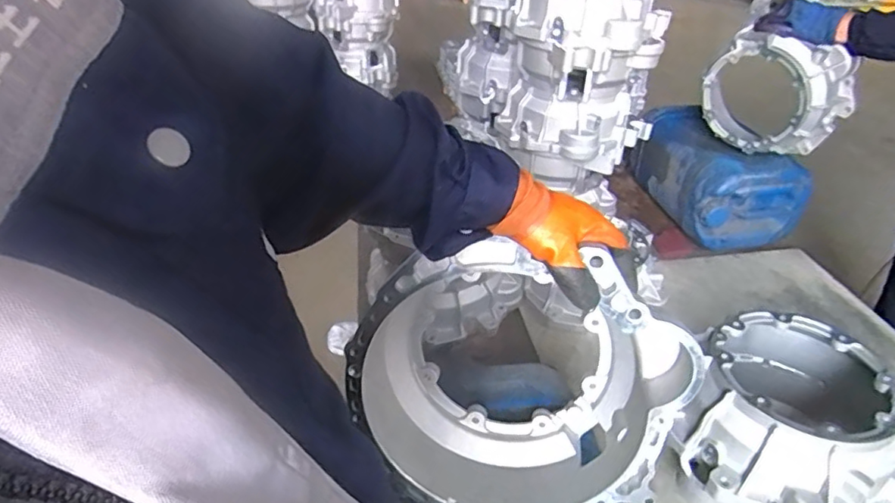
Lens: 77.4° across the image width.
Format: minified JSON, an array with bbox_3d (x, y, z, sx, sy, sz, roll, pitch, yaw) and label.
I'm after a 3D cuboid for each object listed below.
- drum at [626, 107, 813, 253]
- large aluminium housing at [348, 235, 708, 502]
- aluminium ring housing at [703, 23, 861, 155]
[{"bbox_3d":[0.715,-0.212,1.548,0.245,0.247,0.458,-8,37,-14],"label":"drum"},{"bbox_3d":[0.071,0.132,0.600,0.325,0.301,0.165,9,36,9],"label":"large aluminium housing"},{"bbox_3d":[0.756,-0.365,1.320,0.112,0.256,0.323,-28,45,-35],"label":"aluminium ring housing"}]

